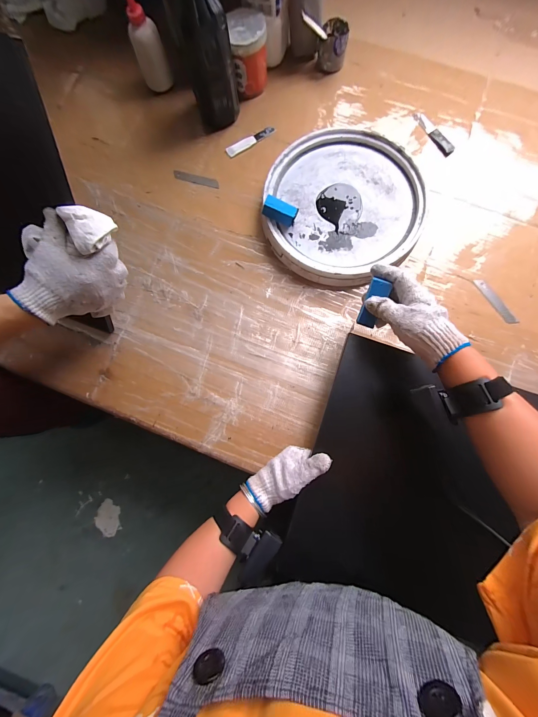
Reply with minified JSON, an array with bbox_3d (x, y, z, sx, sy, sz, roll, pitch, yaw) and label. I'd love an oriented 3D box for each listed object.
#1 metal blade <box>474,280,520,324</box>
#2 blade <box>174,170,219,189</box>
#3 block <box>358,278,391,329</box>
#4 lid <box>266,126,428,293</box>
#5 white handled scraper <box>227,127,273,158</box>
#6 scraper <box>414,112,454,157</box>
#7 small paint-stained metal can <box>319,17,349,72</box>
[{"bbox_3d":[0.403,-0.101,0.476,0.019,0.007,0.100,-34,82,-4],"label":"metal blade"},{"bbox_3d":[-0.146,-0.360,0.541,0.096,0.004,0.019,17,81,7],"label":"blade"},{"bbox_3d":[0.152,-0.079,0.390,0.027,0.013,0.069,10,124,3],"label":"block"},{"bbox_3d":[0.136,-0.279,0.499,0.273,0.036,0.288,0,81,2],"label":"lid"},{"bbox_3d":[-0.037,-0.442,0.547,0.106,0.007,0.020,-33,81,-4],"label":"white handled scraper"},{"bbox_3d":[0.326,-0.444,0.530,0.026,0.007,0.111,-27,81,-3],"label":"scraper"},{"bbox_3d":[0.130,-0.631,0.548,0.055,0.053,0.064,10,81,3],"label":"small paint-stained metal can"}]

